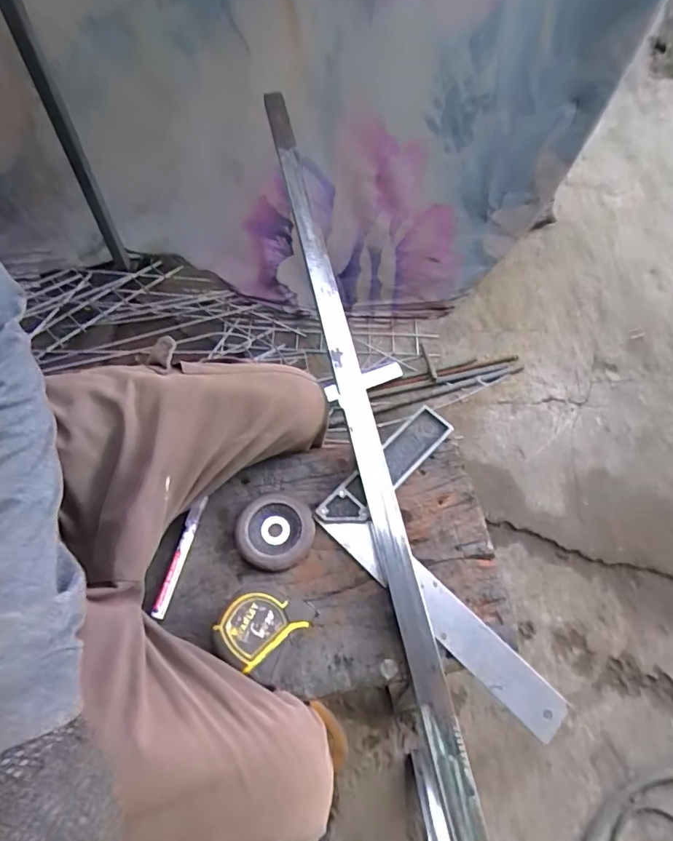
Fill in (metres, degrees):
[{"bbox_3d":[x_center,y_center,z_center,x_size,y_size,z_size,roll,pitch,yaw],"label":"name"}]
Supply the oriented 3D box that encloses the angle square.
[{"bbox_3d":[0.143,0.139,0.515,0.294,0.022,0.184,42,72,17],"label":"angle square"}]

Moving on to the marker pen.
[{"bbox_3d":[-0.159,0.137,0.502,0.014,0.017,0.123,13,66,6],"label":"marker pen"}]

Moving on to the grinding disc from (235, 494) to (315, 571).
[{"bbox_3d":[-0.065,0.115,0.518,0.079,0.015,0.078,0,65,0],"label":"grinding disc"}]

